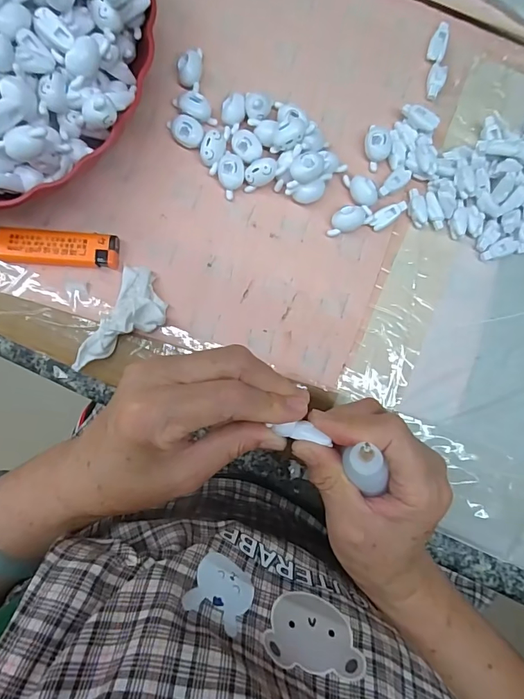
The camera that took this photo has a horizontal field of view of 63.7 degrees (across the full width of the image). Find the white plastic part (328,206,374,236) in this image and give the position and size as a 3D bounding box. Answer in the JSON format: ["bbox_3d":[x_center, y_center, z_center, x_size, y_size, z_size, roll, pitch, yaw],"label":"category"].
[{"bbox_3d":[0.064,-0.095,0.308,0.033,0.013,0.017,-13,88,-4],"label":"white plastic part"}]

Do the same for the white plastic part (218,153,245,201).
[{"bbox_3d":[-0.022,-0.126,0.305,0.019,0.014,0.030,-3,88,-3],"label":"white plastic part"}]

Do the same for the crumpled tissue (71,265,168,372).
[{"bbox_3d":[-0.094,-0.017,0.292,0.039,0.019,0.080,28,86,-2],"label":"crumpled tissue"}]

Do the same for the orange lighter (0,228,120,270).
[{"bbox_3d":[-0.142,-0.070,0.294,0.079,0.013,0.023,1,88,-3],"label":"orange lighter"}]

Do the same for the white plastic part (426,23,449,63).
[{"bbox_3d":[0.134,-0.232,0.320,0.013,0.011,0.026,21,87,-2],"label":"white plastic part"}]

